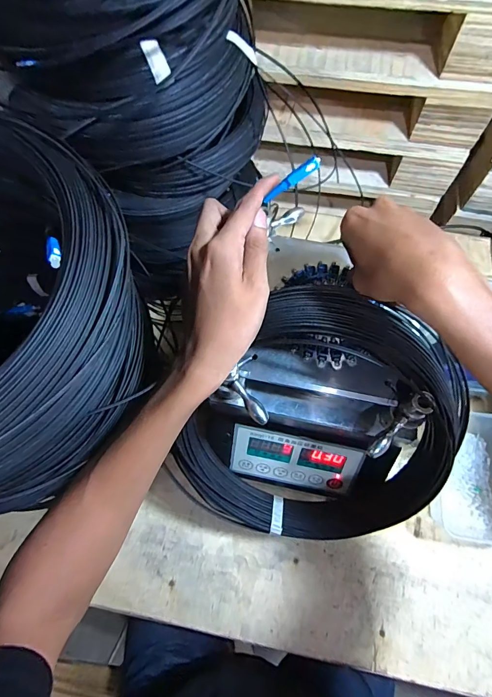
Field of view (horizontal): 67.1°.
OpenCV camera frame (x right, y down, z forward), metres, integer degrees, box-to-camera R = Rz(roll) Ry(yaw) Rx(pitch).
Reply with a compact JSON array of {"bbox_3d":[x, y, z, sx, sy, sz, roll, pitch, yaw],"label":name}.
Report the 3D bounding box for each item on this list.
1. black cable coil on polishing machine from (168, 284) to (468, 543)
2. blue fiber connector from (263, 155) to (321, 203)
[{"bbox_3d":[0.074,0.095,0.392,0.296,0.050,0.296,4,115,8],"label":"black cable coil on polishing machine"},{"bbox_3d":[0.036,-0.131,0.290,0.050,0.008,0.007,-28,64,32],"label":"blue fiber connector"}]

